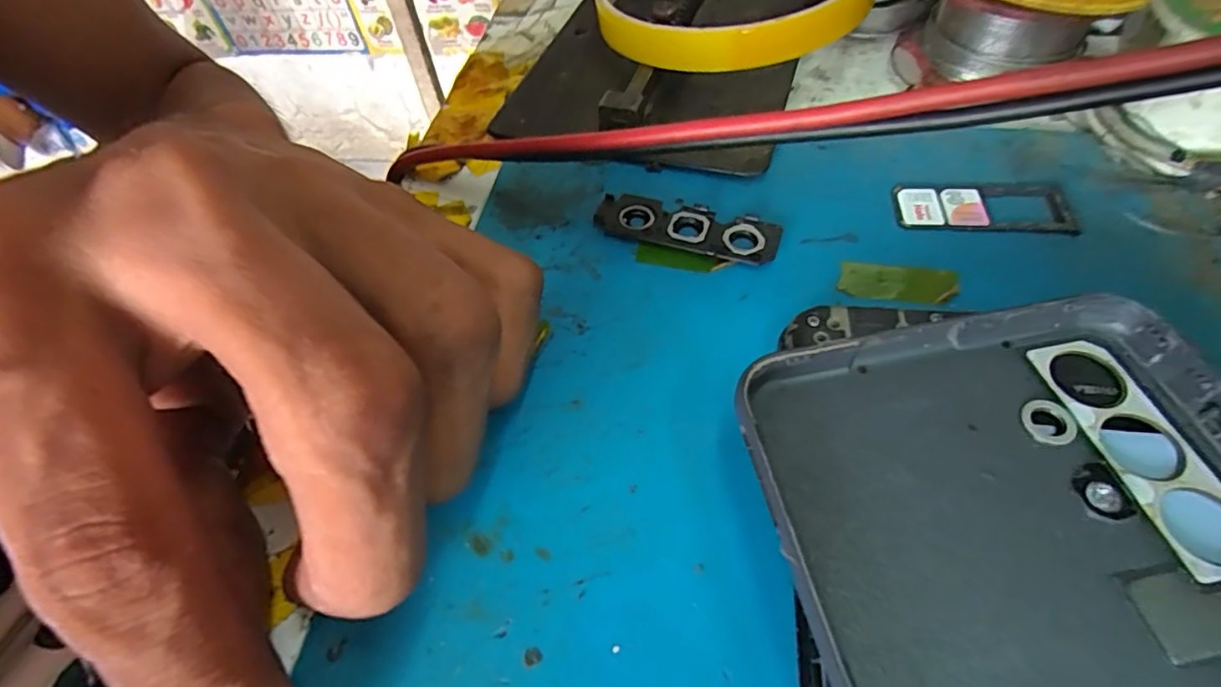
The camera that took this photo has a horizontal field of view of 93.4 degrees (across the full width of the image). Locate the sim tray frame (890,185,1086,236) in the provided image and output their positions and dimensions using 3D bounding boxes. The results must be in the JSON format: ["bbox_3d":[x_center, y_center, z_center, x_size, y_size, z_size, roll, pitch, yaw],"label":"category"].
[{"bbox_3d":[0.086,-0.032,0.133,0.037,0.004,0.017,2,56,6],"label":"sim tray frame"}]

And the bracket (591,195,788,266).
[{"bbox_3d":[0.018,-0.028,0.135,0.042,0.004,0.015,17,59,16],"label":"bracket"}]

